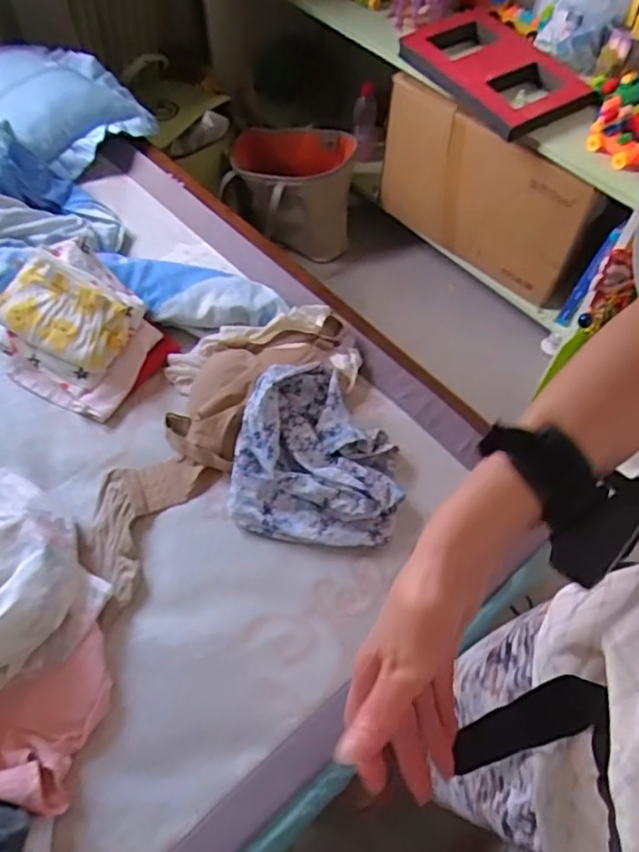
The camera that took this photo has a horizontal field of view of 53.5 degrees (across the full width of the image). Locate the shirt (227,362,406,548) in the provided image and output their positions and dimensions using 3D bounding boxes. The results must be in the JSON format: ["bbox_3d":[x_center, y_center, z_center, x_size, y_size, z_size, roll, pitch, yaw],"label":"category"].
[{"bbox_3d":[-0.001,0.032,0.830,0.210,0.101,0.216,9,60,3],"label":"shirt"}]

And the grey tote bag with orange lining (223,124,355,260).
[{"bbox_3d":[-0.073,-0.612,1.666,0.314,0.257,0.215,10,60,4],"label":"grey tote bag with orange lining"}]

